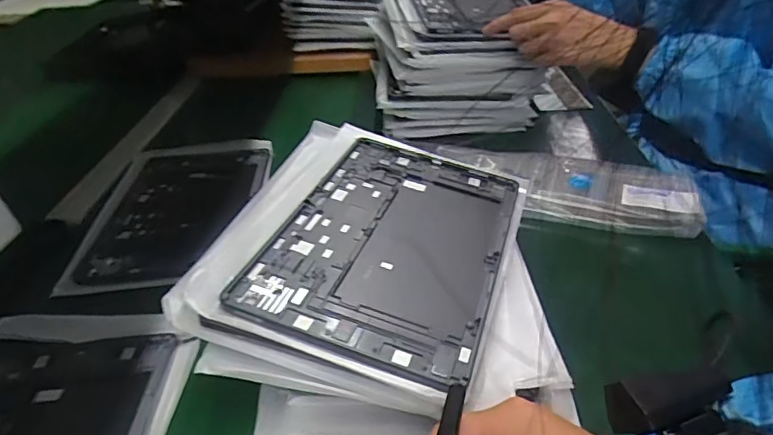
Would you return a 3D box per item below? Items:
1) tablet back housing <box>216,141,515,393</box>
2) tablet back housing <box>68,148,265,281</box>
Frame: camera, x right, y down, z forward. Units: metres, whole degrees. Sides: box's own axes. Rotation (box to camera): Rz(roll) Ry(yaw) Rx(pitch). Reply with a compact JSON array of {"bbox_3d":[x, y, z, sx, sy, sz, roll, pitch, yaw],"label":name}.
[{"bbox_3d":[0.007,0.015,0.418,0.167,0.012,0.246,18,40,10],"label":"tablet back housing"},{"bbox_3d":[-0.241,-0.012,0.592,0.163,0.016,0.227,-3,36,2],"label":"tablet back housing"}]

